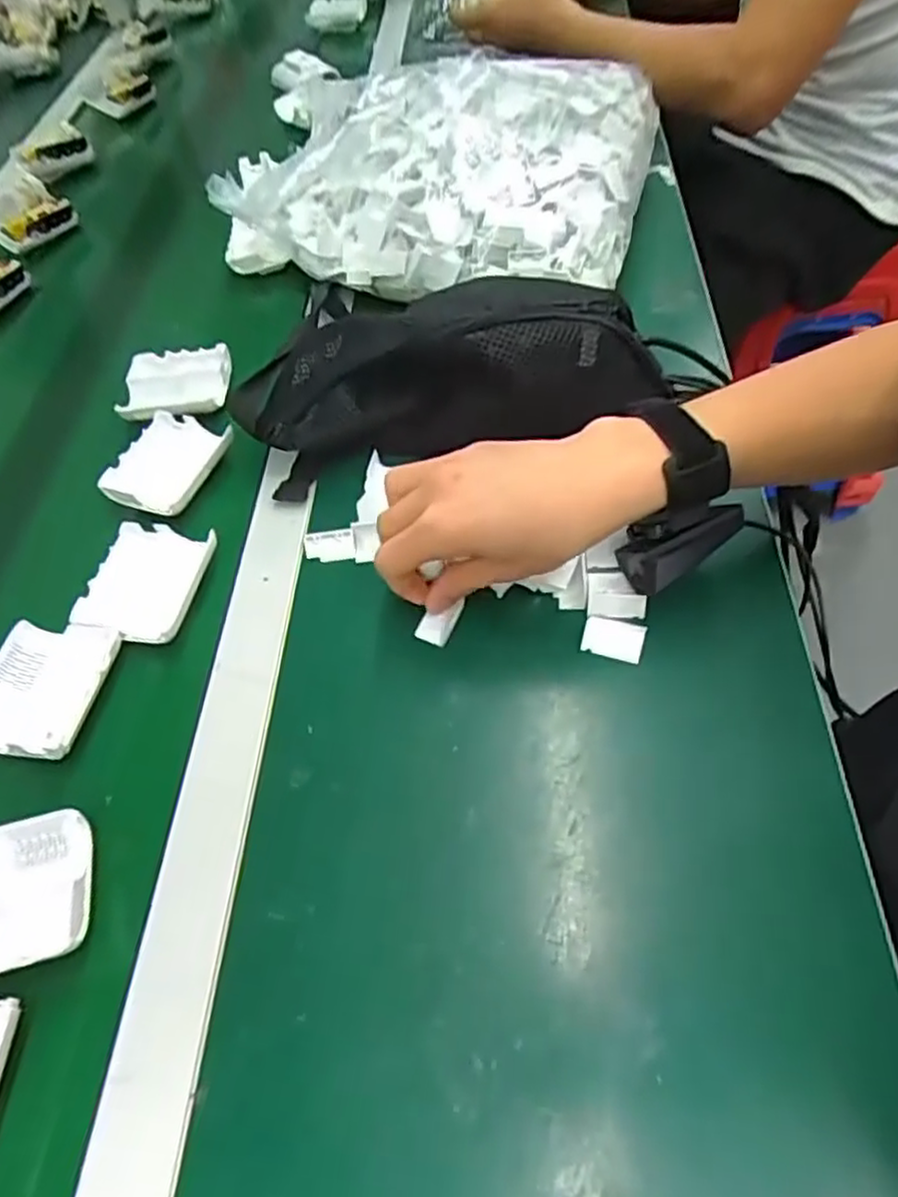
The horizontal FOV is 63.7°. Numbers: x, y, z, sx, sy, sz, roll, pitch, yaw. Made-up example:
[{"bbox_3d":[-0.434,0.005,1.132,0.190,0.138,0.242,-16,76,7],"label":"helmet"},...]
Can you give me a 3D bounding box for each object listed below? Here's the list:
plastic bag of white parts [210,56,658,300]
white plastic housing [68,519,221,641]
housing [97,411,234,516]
[{"bbox_3d":[0.006,-0.403,0.659,0.332,0.107,0.292,10,53,15],"label":"plastic bag of white parts"},{"bbox_3d":[-0.194,-0.011,0.465,0.066,0.016,0.078,8,55,11],"label":"white plastic housing"},{"bbox_3d":[-0.206,-0.103,0.525,0.078,0.012,0.084,18,57,18],"label":"housing"}]

